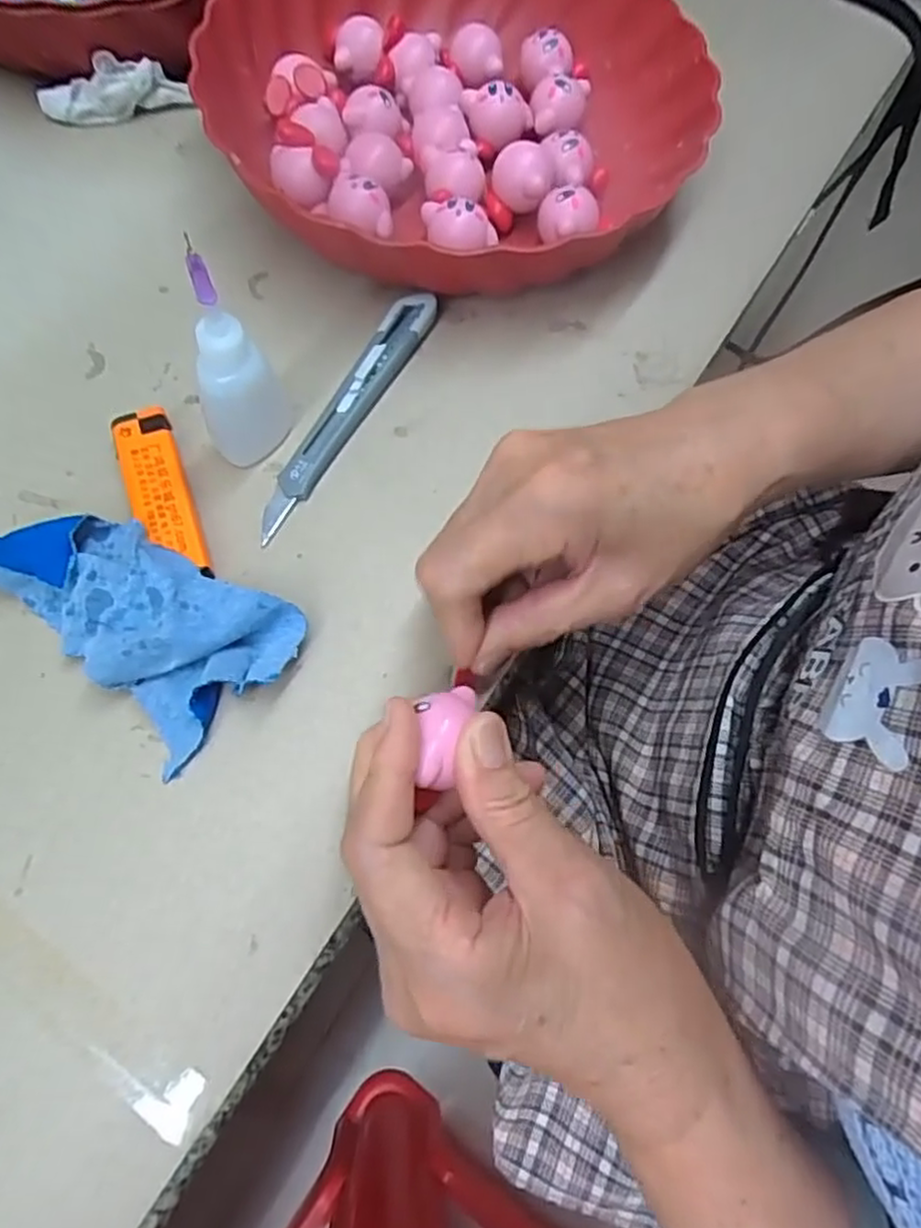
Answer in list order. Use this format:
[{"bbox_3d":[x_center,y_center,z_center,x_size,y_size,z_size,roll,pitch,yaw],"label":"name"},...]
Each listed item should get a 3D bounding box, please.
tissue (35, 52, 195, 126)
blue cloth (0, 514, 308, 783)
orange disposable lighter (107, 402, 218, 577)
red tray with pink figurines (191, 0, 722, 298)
[{"bbox_3d":[-0.181,-0.273,0.355,0.074,0.028,0.013,-14,69,-8],"label":"tissue"},{"bbox_3d":[-0.118,-0.005,0.251,0.110,0.024,0.069,41,72,13],"label":"blue cloth"},{"bbox_3d":[-0.120,-0.046,0.273,0.023,0.013,0.081,-20,70,-10],"label":"orange disposable lighter"},{"bbox_3d":[-0.001,-0.257,0.345,0.237,0.049,0.232,-41,75,-17],"label":"red tray with pink figurines"}]

